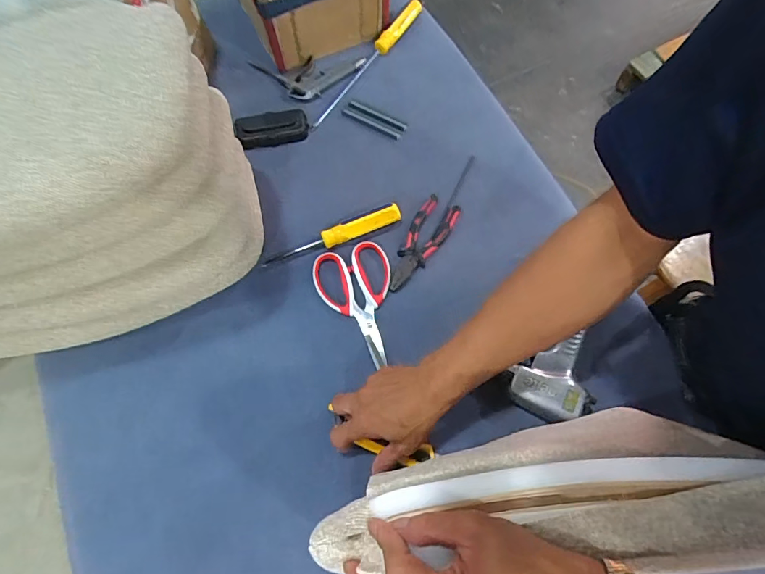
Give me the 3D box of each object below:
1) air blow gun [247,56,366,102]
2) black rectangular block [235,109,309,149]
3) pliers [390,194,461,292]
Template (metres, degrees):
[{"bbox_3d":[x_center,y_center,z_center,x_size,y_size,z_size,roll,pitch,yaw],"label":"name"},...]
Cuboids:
[{"bbox_3d":[-0.131,-0.346,0.706,0.193,0.022,0.082,6,71,3],"label":"air blow gun"},{"bbox_3d":[-0.172,-0.247,0.665,0.107,0.021,0.058,-13,71,-3],"label":"black rectangular block"},{"bbox_3d":[0.053,-0.060,0.599,0.052,0.011,0.152,29,74,11],"label":"pliers"}]

